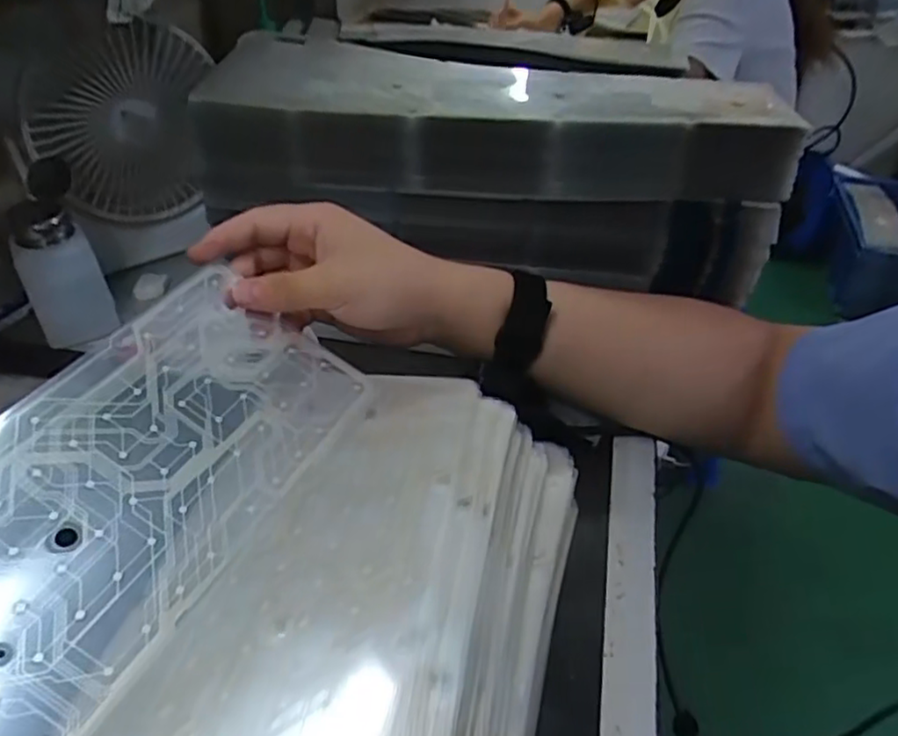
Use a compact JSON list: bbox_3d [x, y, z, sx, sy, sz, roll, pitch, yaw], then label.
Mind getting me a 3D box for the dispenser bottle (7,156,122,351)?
[{"bbox_3d":[-0.291,-0.082,0.484,0.058,0.117,0.047,-26,46,-28],"label":"dispenser bottle"}]

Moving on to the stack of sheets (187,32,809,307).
[{"bbox_3d":[0.028,-0.167,0.507,0.417,0.116,0.149,6,40,8],"label":"stack of sheets"}]

